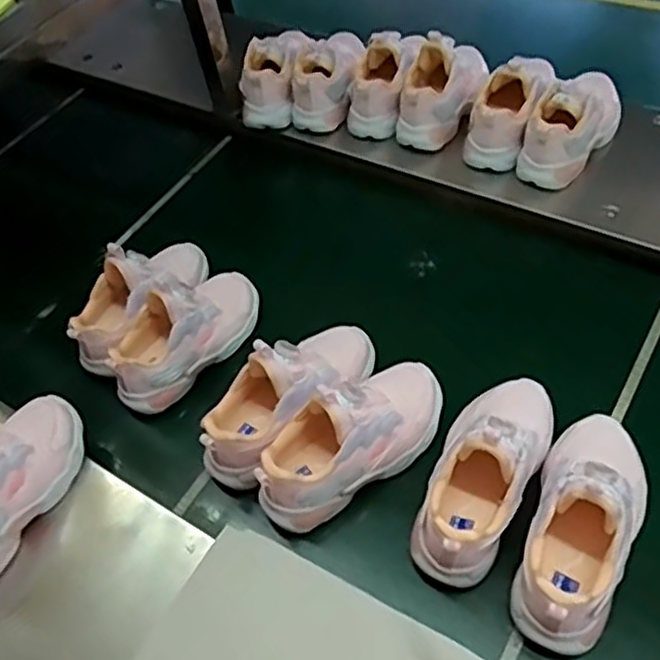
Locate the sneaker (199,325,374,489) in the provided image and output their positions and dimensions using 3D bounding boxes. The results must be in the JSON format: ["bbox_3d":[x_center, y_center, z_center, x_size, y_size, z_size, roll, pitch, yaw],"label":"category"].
[{"bbox_3d":[-0.039,0.054,0.652,0.078,0.101,0.201,32,64,26],"label":"sneaker"}]

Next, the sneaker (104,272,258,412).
[{"bbox_3d":[-0.156,-0.006,0.724,0.089,0.084,0.191,34,65,27],"label":"sneaker"}]

